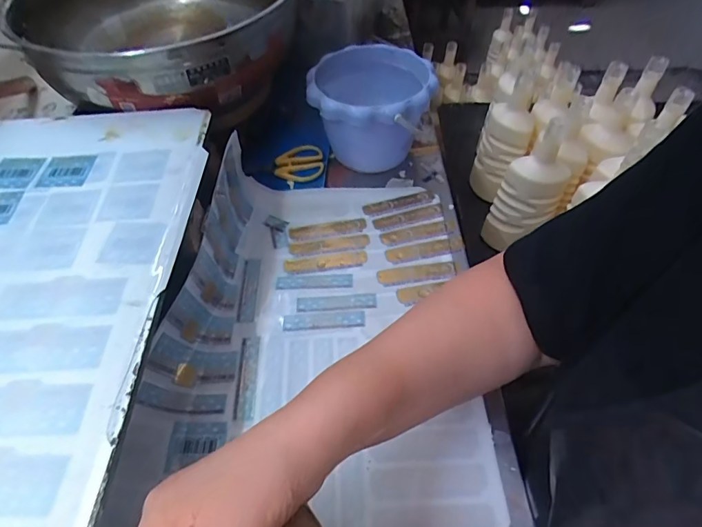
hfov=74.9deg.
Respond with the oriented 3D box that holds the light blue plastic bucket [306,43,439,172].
[{"bbox_3d":[0.026,-0.181,0.560,0.139,0.116,0.132,1,51,-1],"label":"light blue plastic bucket"}]

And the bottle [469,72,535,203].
[{"bbox_3d":[0.271,-0.220,0.812,0.080,0.216,0.078,17,53,12],"label":"bottle"}]

